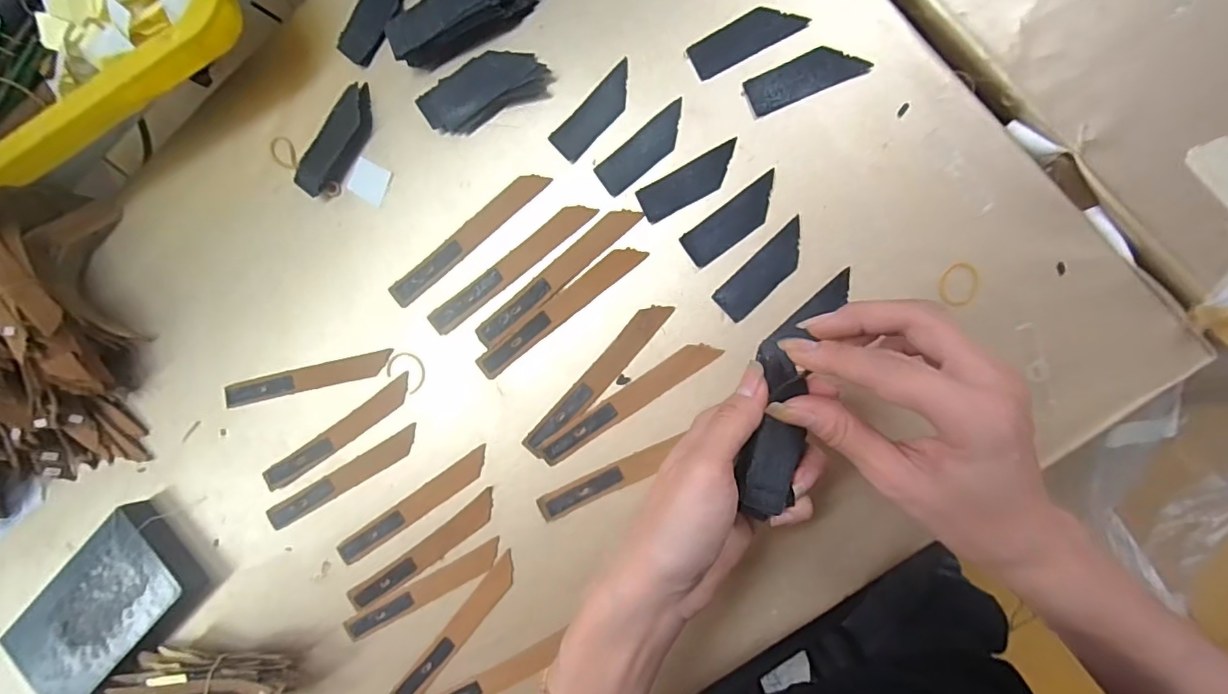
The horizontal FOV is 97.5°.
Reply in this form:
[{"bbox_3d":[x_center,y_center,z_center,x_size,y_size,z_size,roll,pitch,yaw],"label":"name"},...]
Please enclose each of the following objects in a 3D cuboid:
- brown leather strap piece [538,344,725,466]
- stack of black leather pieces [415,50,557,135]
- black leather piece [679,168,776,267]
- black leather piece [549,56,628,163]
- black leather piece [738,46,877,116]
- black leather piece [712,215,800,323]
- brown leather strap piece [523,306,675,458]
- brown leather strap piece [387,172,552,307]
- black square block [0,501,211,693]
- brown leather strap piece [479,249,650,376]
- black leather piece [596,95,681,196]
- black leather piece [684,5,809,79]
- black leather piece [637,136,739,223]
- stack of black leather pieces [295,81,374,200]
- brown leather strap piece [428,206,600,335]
[{"bbox_3d":[0.007,0.034,0.338,0.126,0.004,0.020,-33,86,9],"label":"brown leather strap piece"},{"bbox_3d":[-0.082,-0.162,0.342,0.082,0.012,0.038,-24,88,9],"label":"stack of black leather pieces"},{"bbox_3d":[0.072,-0.076,0.323,0.064,0.004,0.024,-35,86,9],"label":"black leather piece"},{"bbox_3d":[-0.011,-0.147,0.336,0.065,0.004,0.023,-45,85,8],"label":"black leather piece"},{"bbox_3d":[0.111,-0.158,0.313,0.065,0.004,0.024,-19,89,9],"label":"black leather piece"},{"bbox_3d":[0.090,-0.045,0.321,0.065,0.004,0.024,-44,85,8],"label":"black leather piece"},{"bbox_3d":[-0.011,0.021,0.340,0.018,0.004,0.124,43,98,6],"label":"brown leather strap piece"},{"bbox_3d":[-0.096,-0.072,0.352,0.126,0.005,0.017,-38,86,9],"label":"brown leather strap piece"},{"bbox_3d":[-0.375,0.197,0.400,0.162,0.023,0.084,-45,85,8],"label":"black square block"},{"bbox_3d":[-0.035,-0.022,0.343,0.125,0.004,0.018,-38,86,8],"label":"brown leather strap piece"},{"bbox_3d":[0.019,-0.122,0.330,0.065,0.004,0.024,-38,86,8],"label":"black leather piece"},{"bbox_3d":[0.078,-0.184,0.319,0.066,0.004,0.023,-24,88,9],"label":"black leather piece"},{"bbox_3d":[0.046,-0.100,0.327,0.064,0.004,0.024,-26,87,9],"label":"black leather piece"},{"bbox_3d":[-0.185,-0.139,0.364,0.026,0.012,0.079,33,97,7],"label":"stack of black leather pieces"},{"bbox_3d":[-0.067,-0.052,0.346,0.126,0.004,0.017,-36,86,9],"label":"brown leather strap piece"}]

